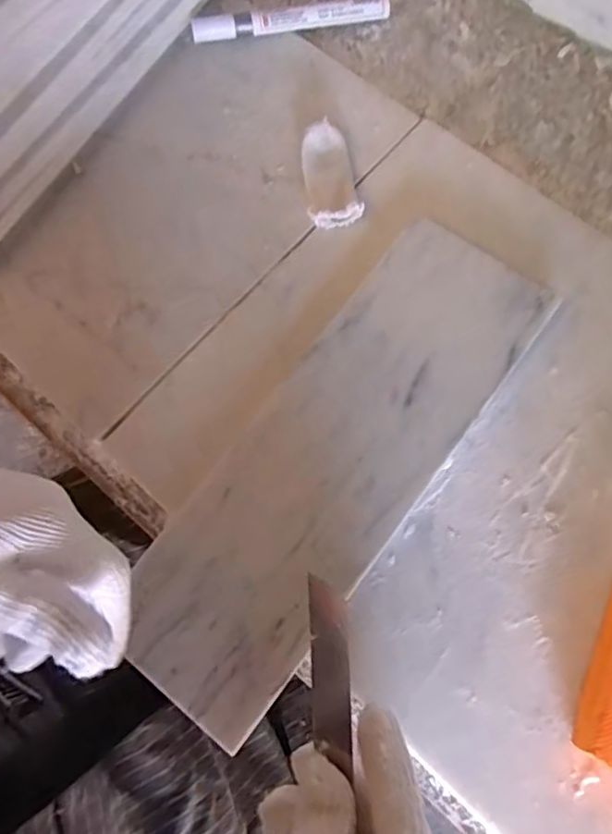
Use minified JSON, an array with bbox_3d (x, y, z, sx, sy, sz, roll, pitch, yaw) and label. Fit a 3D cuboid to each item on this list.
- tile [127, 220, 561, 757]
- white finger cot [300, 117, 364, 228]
[{"bbox_3d":[0.017,0.022,0.331,0.099,0.008,0.298,36,80,13],"label":"tile"},{"bbox_3d":[0.015,-0.158,0.386,0.033,0.015,0.071,-7,73,4],"label":"white finger cot"}]

